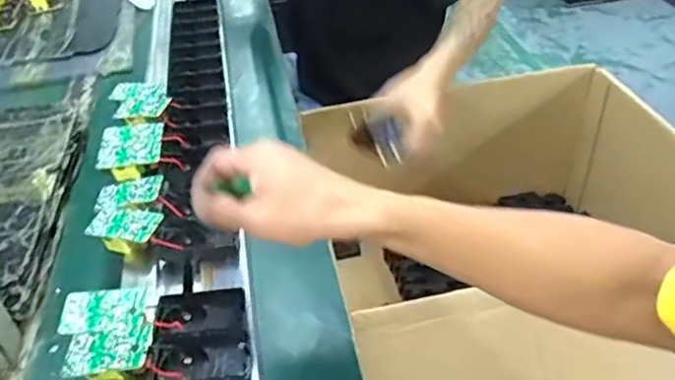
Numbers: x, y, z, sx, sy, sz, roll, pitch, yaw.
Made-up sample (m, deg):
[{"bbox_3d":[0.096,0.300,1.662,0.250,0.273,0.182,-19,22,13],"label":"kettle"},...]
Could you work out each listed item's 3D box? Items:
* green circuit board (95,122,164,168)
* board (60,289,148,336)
[{"bbox_3d":[-0.223,-0.044,0.643,0.064,0.019,0.069,-6,40,-3],"label":"green circuit board"},{"bbox_3d":[-0.184,0.095,0.467,0.064,0.008,0.036,-3,47,-5],"label":"board"}]

